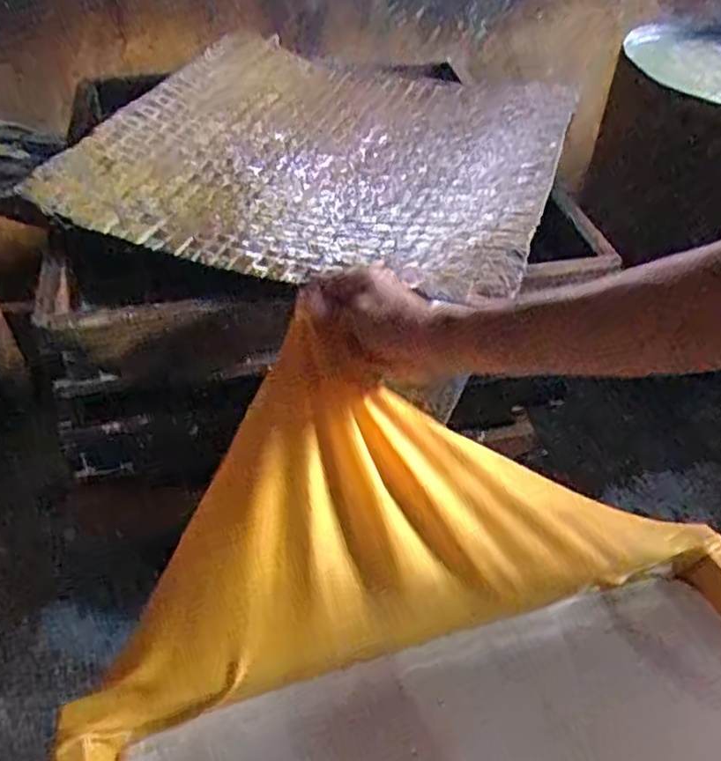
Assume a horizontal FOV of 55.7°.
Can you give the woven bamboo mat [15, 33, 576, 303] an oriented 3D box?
[{"bbox_3d":[-0.014,-0.277,0.793,0.480,0.052,0.542,15,46,12],"label":"woven bamboo mat"}]

